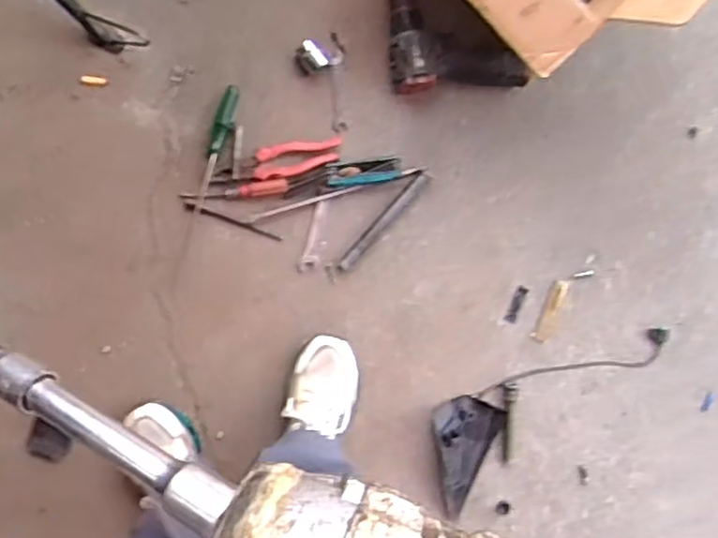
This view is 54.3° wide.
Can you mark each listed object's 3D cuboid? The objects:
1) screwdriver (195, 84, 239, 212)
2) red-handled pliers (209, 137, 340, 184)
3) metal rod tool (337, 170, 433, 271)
[{"bbox_3d":[-0.202,-0.168,0.975,0.021,0.020,0.178,21,97,-6],"label":"screwdriver"},{"bbox_3d":[-0.112,-0.147,0.959,0.177,0.013,0.047,-15,99,0],"label":"red-handled pliers"},{"bbox_3d":[0.037,-0.069,1.022,0.020,0.013,0.184,41,95,-8],"label":"metal rod tool"}]

